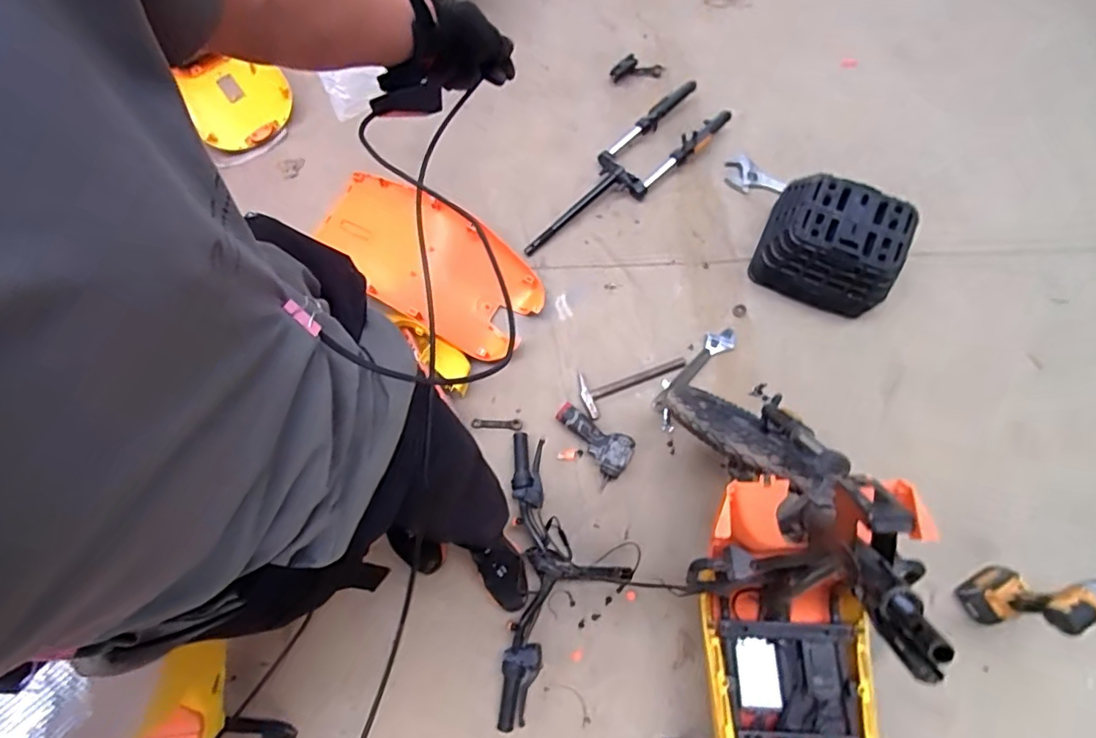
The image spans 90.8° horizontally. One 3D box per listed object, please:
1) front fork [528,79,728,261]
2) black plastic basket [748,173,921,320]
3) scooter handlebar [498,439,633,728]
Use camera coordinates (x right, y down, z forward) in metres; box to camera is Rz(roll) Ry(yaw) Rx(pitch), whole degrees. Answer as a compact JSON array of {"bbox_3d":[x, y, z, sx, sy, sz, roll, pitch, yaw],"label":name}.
[{"bbox_3d":[0.200,-0.548,1.499,0.691,0.075,0.190,-38,79,-13],"label":"front fork"},{"bbox_3d":[0.698,-0.302,1.346,0.324,0.230,0.227,26,75,7],"label":"black plastic basket"},{"bbox_3d":[0.041,0.454,1.185,0.266,0.118,0.610,3,73,-3],"label":"scooter handlebar"}]

